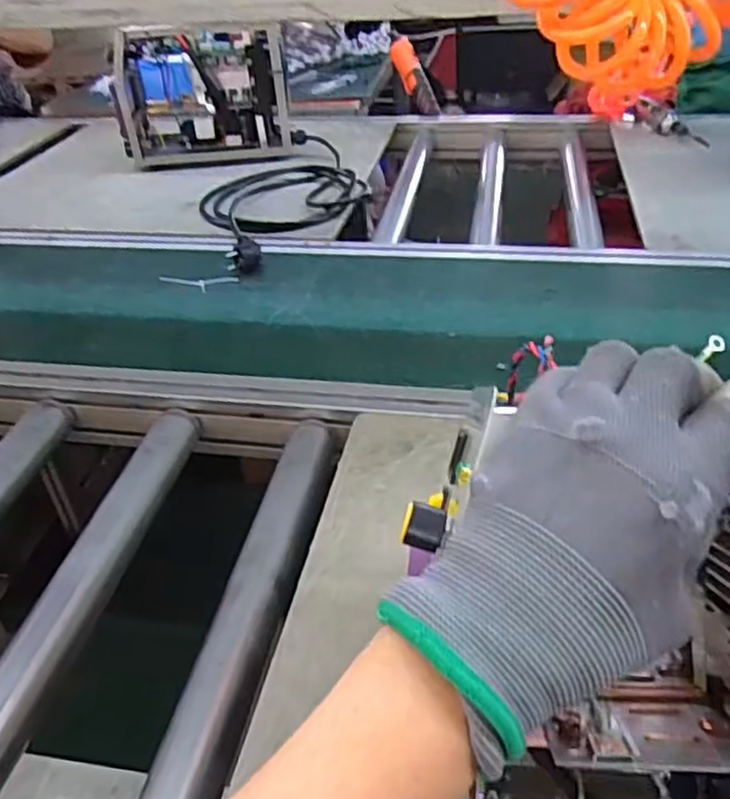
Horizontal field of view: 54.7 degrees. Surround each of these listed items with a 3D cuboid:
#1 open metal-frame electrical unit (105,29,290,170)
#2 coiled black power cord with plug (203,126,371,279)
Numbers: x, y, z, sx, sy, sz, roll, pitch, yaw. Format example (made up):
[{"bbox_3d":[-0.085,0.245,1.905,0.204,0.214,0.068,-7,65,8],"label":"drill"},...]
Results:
[{"bbox_3d":[-0.299,-0.562,1.294,0.307,0.220,0.115,-7,37,-4],"label":"open metal-frame electrical unit"},{"bbox_3d":[-0.132,-0.341,1.144,0.260,0.031,0.494,-12,38,-11],"label":"coiled black power cord with plug"}]

